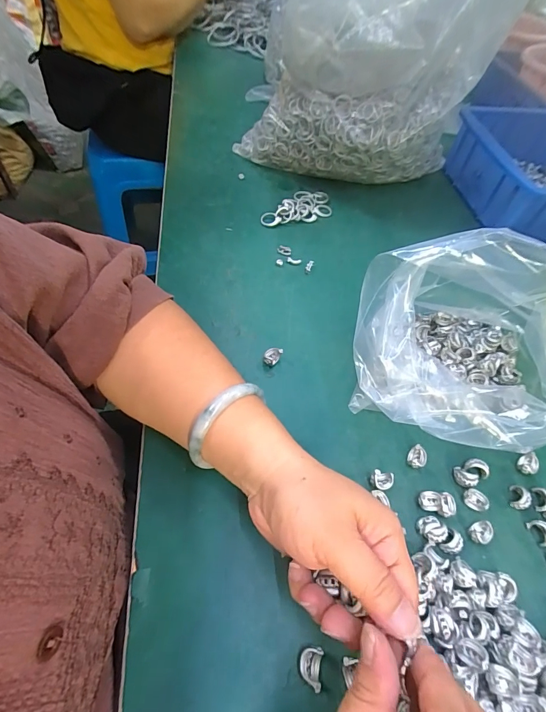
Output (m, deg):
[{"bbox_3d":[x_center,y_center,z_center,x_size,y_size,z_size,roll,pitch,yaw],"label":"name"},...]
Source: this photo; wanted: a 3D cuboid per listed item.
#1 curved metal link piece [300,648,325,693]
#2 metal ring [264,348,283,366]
[{"bbox_3d":[0.022,0.188,0.219,0.013,0.012,0.019,12,56,3],"label":"curved metal link piece"},{"bbox_3d":[-0.001,0.001,0.339,0.012,0.013,0.016,31,59,15],"label":"metal ring"}]

